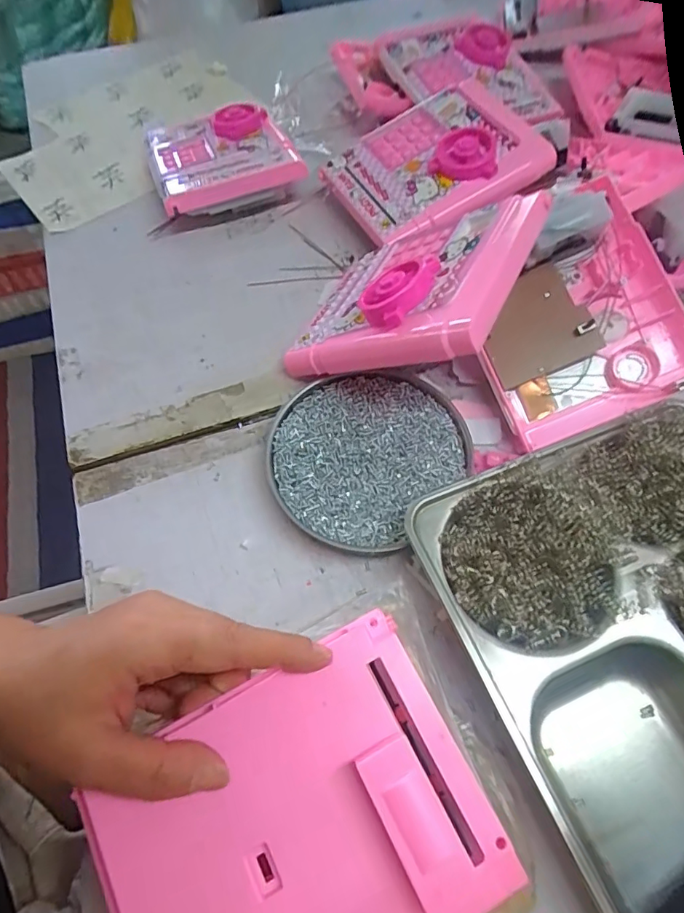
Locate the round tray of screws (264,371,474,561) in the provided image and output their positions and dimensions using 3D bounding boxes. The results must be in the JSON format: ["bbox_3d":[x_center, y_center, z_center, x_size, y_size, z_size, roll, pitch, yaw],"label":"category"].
[{"bbox_3d":[0.016,-0.003,0.360,0.121,0.019,0.133,0,62,1],"label":"round tray of screws"}]

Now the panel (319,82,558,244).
[{"bbox_3d":[0.078,-0.251,0.441,0.160,0.026,0.130,-33,64,0],"label":"panel"}]

